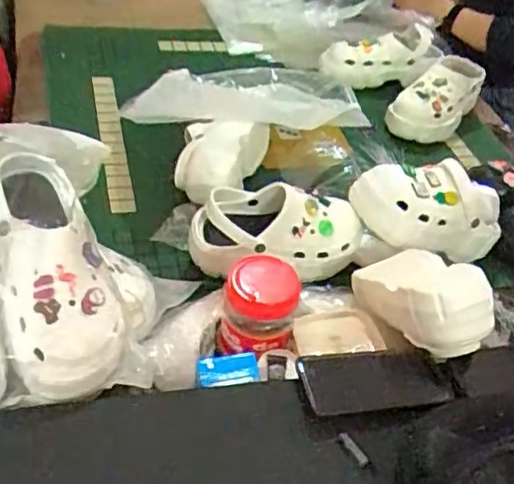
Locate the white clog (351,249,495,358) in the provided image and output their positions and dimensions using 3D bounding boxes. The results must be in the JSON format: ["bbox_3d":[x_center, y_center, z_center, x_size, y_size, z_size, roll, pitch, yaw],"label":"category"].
[{"bbox_3d":[0.195,0.057,0.776,0.099,0.085,0.218,-4,21,-13],"label":"white clog"}]

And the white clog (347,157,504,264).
[{"bbox_3d":[0.256,-0.051,0.934,0.250,0.112,0.092,11,37,-24],"label":"white clog"}]

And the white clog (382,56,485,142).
[{"bbox_3d":[0.372,-0.286,1.260,0.251,0.096,0.115,-38,56,-18],"label":"white clog"}]

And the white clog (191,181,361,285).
[{"bbox_3d":[0.029,-0.009,0.889,0.243,0.104,0.094,0,43,-9],"label":"white clog"}]

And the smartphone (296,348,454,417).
[{"bbox_3d":[0.125,0.148,0.679,0.156,0.009,0.080,-1,41,-10],"label":"smartphone"}]

